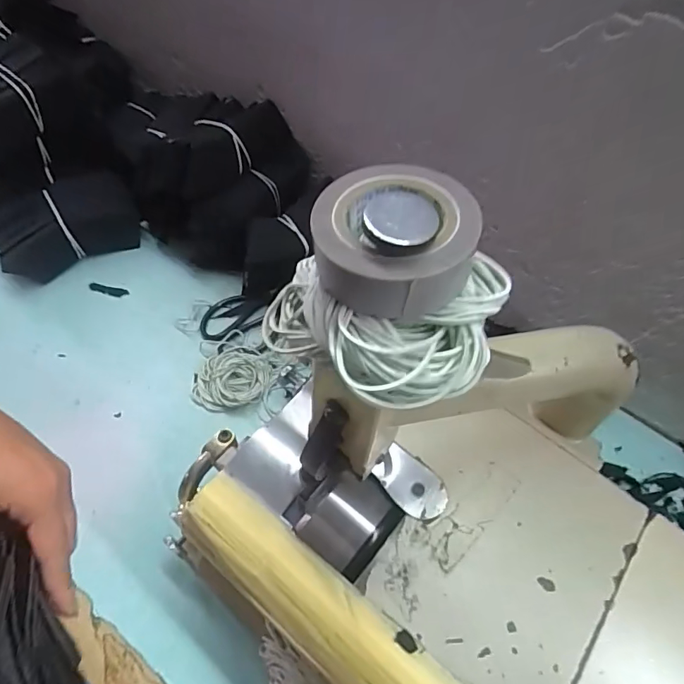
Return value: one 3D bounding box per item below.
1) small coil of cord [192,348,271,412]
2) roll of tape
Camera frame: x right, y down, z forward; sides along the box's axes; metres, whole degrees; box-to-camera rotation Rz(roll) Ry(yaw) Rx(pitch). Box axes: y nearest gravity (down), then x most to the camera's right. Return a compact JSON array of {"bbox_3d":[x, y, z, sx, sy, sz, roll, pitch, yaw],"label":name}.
[{"bbox_3d":[-0.122,0.038,0.516,0.078,0.019,0.076,1,58,-2],"label":"small coil of cord"},{"bbox_3d":[0.017,-0.034,0.159,0.053,0.027,0.050,1,58,-2],"label":"roll of tape"}]

